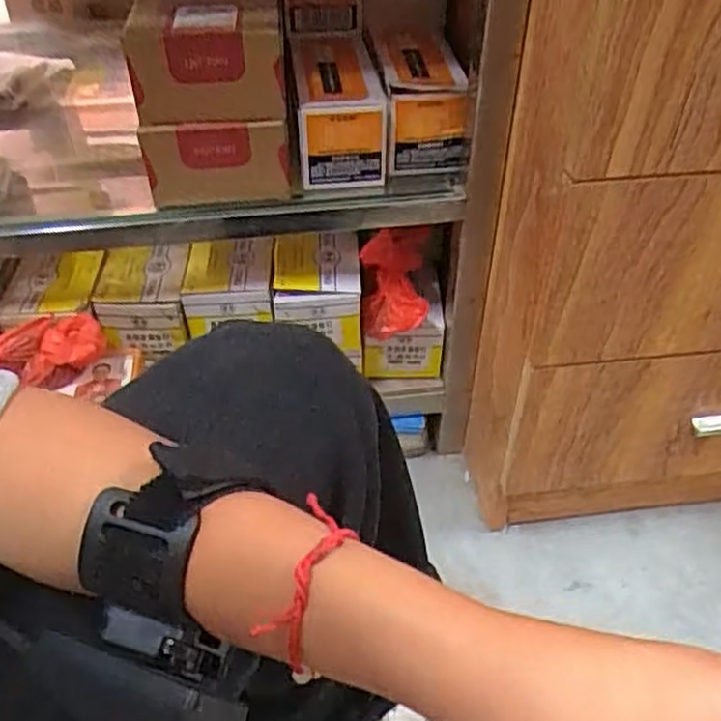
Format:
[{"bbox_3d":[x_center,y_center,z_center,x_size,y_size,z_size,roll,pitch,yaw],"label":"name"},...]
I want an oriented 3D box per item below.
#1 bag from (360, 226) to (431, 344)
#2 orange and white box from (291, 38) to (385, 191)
[{"bbox_3d":[0.034,-0.079,0.739,0.068,0.074,0.097,4,71,7],"label":"bag"},{"bbox_3d":[-0.023,-0.233,0.671,0.073,0.080,0.162,-4,43,-5],"label":"orange and white box"}]

